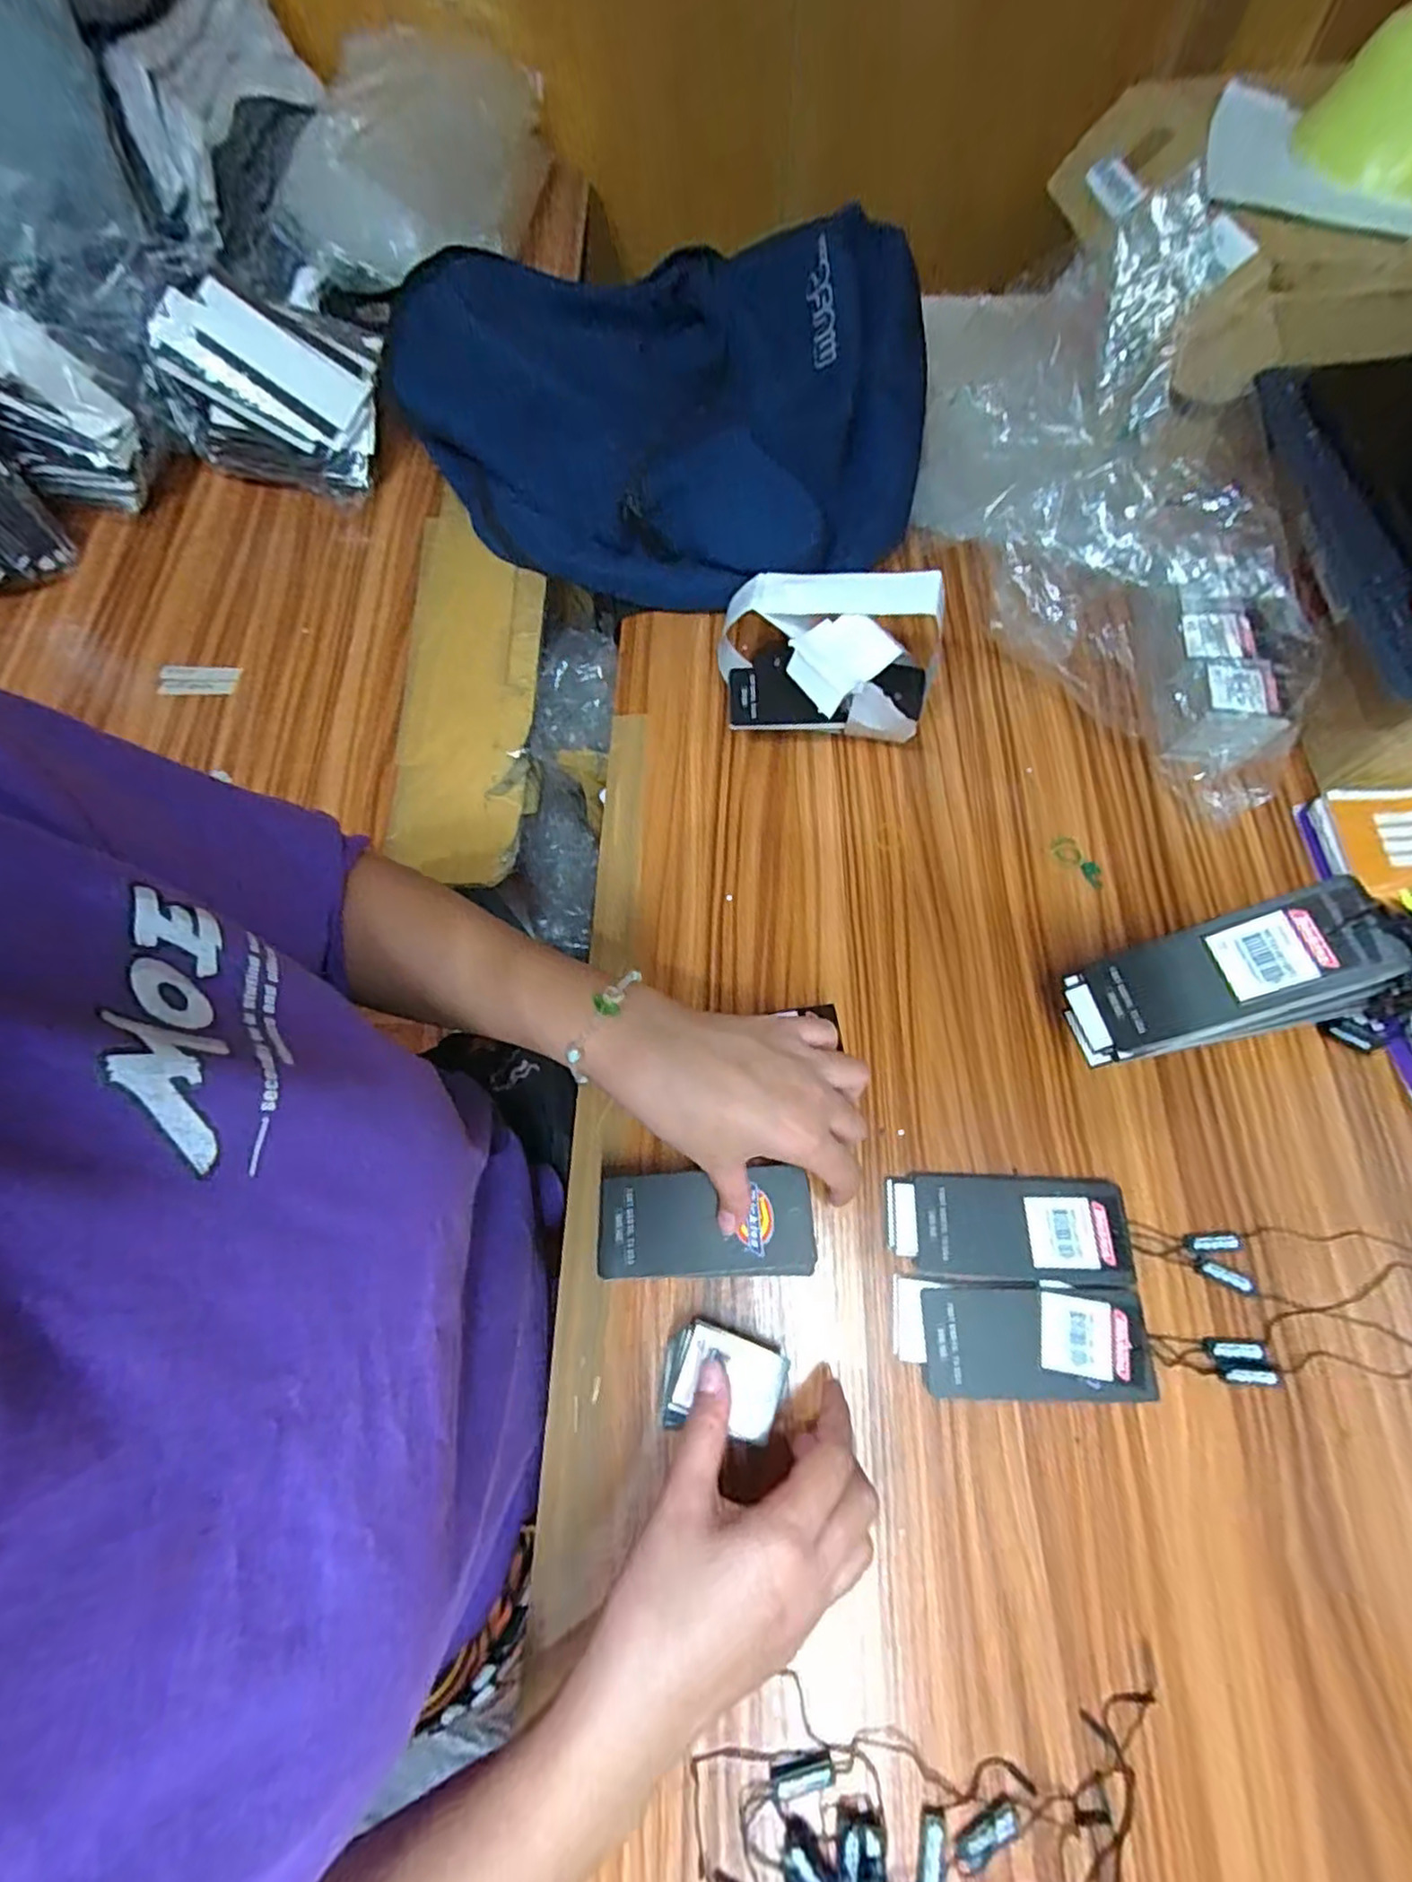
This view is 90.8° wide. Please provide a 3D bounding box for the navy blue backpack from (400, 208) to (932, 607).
[{"bbox_3d":[-0.048,-0.437,0.564,0.445,0.103,0.316,17,70,9],"label":"navy blue backpack"}]

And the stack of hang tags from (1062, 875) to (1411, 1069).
[{"bbox_3d":[0.273,0.024,0.367,0.148,0.111,0.056,-10,68,-2],"label":"stack of hang tags"}]

